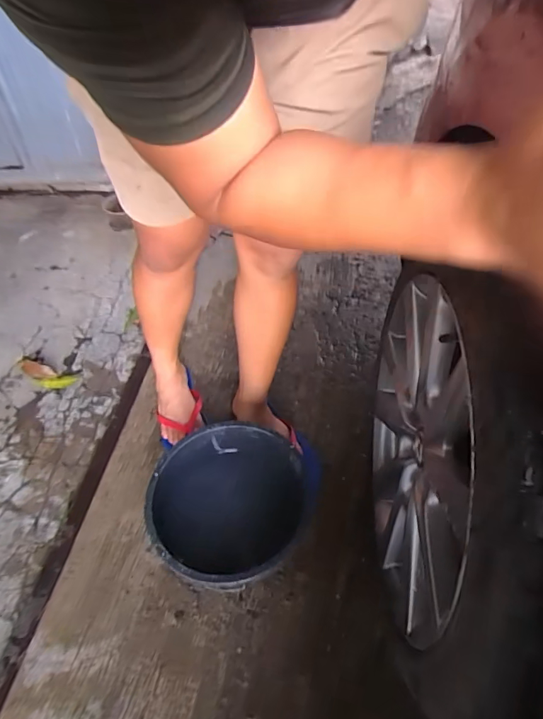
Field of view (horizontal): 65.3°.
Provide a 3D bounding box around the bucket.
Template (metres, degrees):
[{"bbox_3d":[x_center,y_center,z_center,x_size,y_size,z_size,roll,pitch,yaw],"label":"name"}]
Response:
[{"bbox_3d":[-0.067,0.287,0.783,0.255,0.228,0.257,-2,54,2],"label":"bucket"}]

